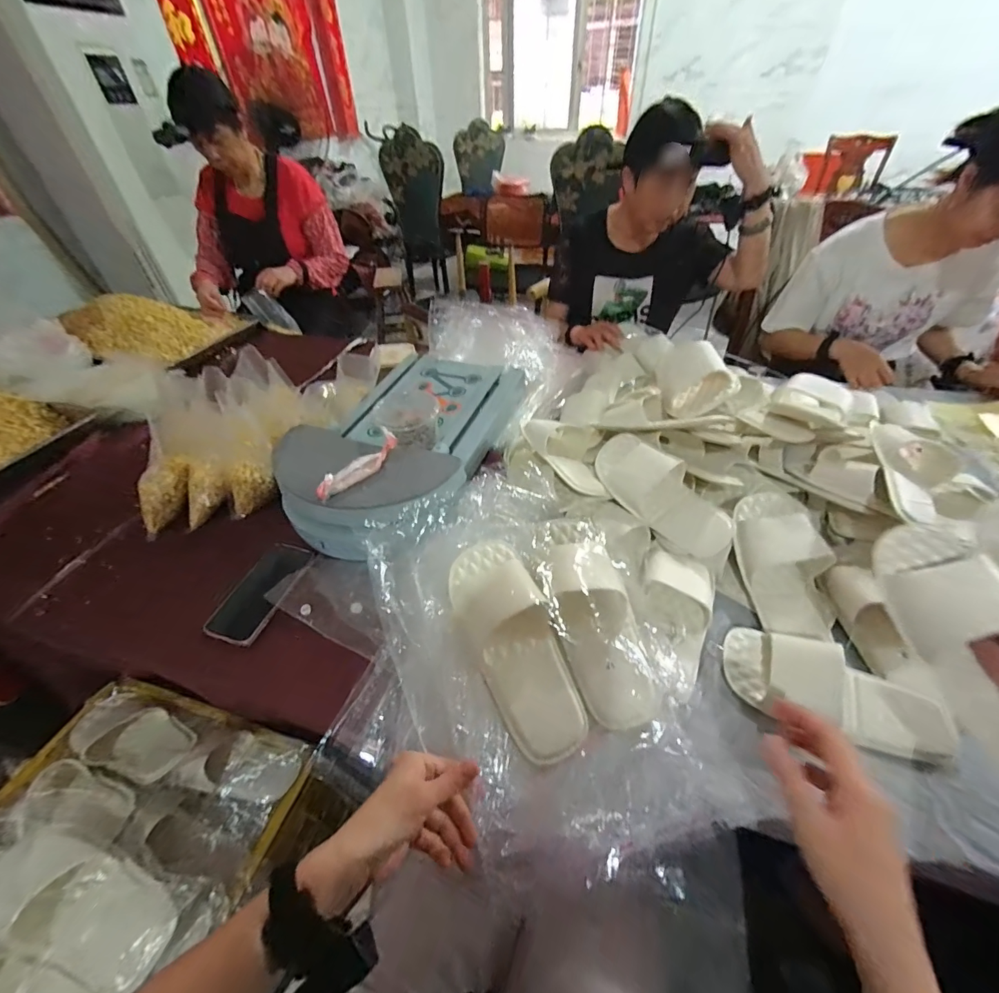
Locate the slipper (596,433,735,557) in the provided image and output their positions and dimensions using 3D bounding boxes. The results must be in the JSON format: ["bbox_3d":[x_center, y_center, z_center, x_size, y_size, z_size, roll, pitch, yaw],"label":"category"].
[{"bbox_3d":[0.238,-0.011,0.634,0.091,0.076,0.233,-26,48,-23],"label":"slipper"}]

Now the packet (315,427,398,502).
[{"bbox_3d":[-0.212,-0.048,0.636,0.018,0.046,0.149,24,49,25],"label":"packet"}]

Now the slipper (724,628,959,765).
[{"bbox_3d":[0.385,0.218,0.483,0.224,0.060,0.095,15,46,18],"label":"slipper"}]

